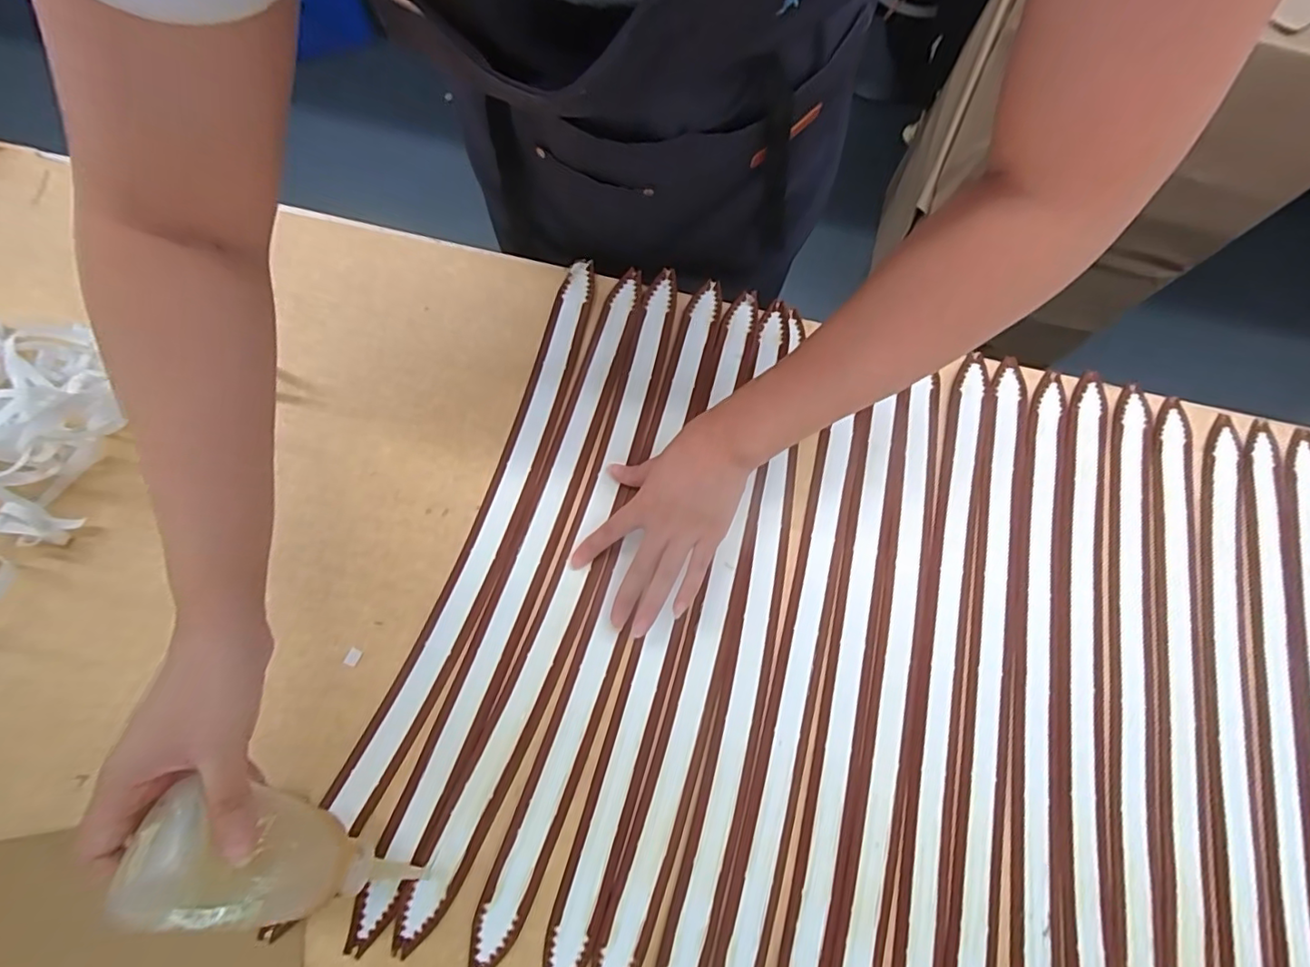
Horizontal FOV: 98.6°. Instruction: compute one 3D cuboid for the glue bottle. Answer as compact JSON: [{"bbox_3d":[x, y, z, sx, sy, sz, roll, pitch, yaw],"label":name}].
[{"bbox_3d":[-0.205,0.215,0.322,0.048,0.148,0.050,6,67,45],"label":"glue bottle"}]

